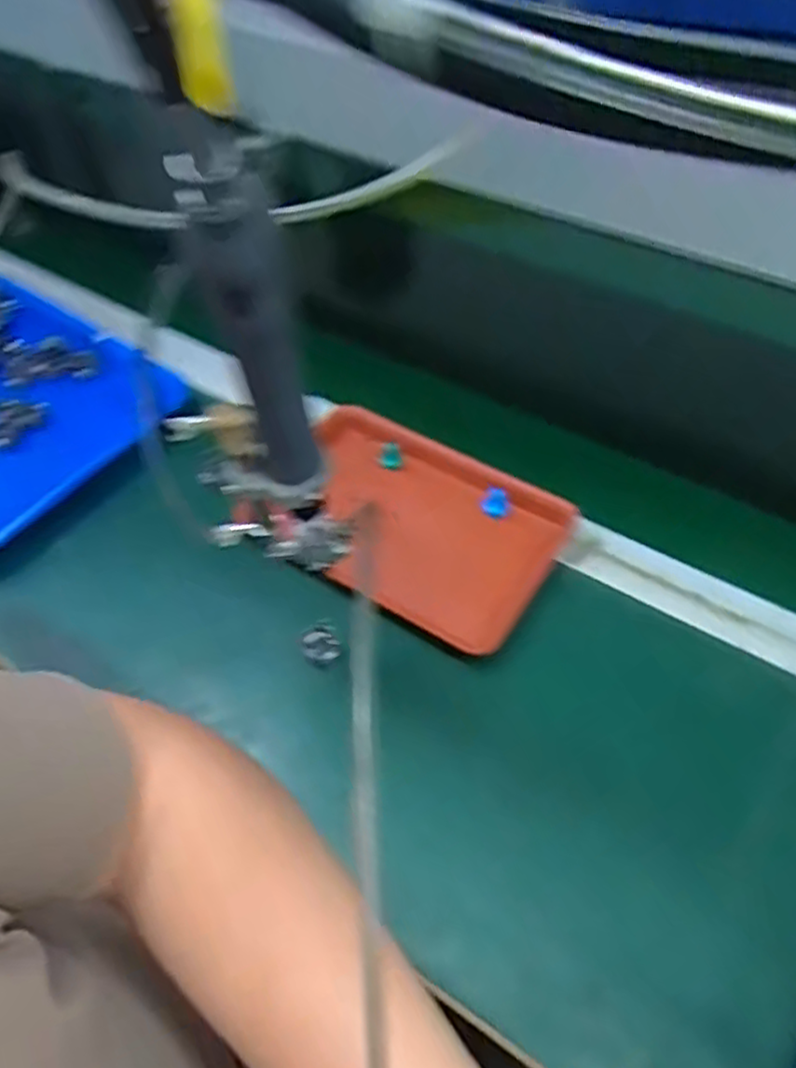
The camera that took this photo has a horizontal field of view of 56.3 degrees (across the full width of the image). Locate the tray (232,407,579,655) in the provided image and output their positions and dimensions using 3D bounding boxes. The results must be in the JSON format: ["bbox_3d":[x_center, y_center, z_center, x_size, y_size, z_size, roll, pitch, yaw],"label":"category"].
[{"bbox_3d":[0.010,-0.012,0.618,0.233,0.032,0.144,27,58,21],"label":"tray"}]

